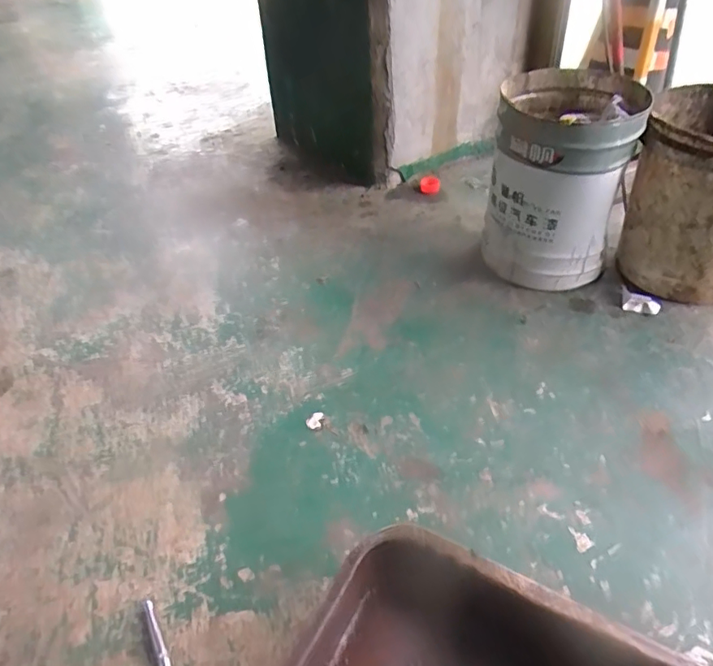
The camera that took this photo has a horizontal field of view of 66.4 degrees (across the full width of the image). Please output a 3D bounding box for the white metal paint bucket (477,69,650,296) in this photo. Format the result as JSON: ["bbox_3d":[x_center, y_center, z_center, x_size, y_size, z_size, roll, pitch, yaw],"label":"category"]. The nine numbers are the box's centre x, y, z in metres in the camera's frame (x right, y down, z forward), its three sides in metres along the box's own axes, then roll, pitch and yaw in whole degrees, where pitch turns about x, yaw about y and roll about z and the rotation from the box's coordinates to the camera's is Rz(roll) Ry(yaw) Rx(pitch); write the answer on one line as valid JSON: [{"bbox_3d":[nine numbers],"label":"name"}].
[{"bbox_3d":[0.396,-0.296,1.087,0.243,0.333,0.270,9,44,17],"label":"white metal paint bucket"}]

